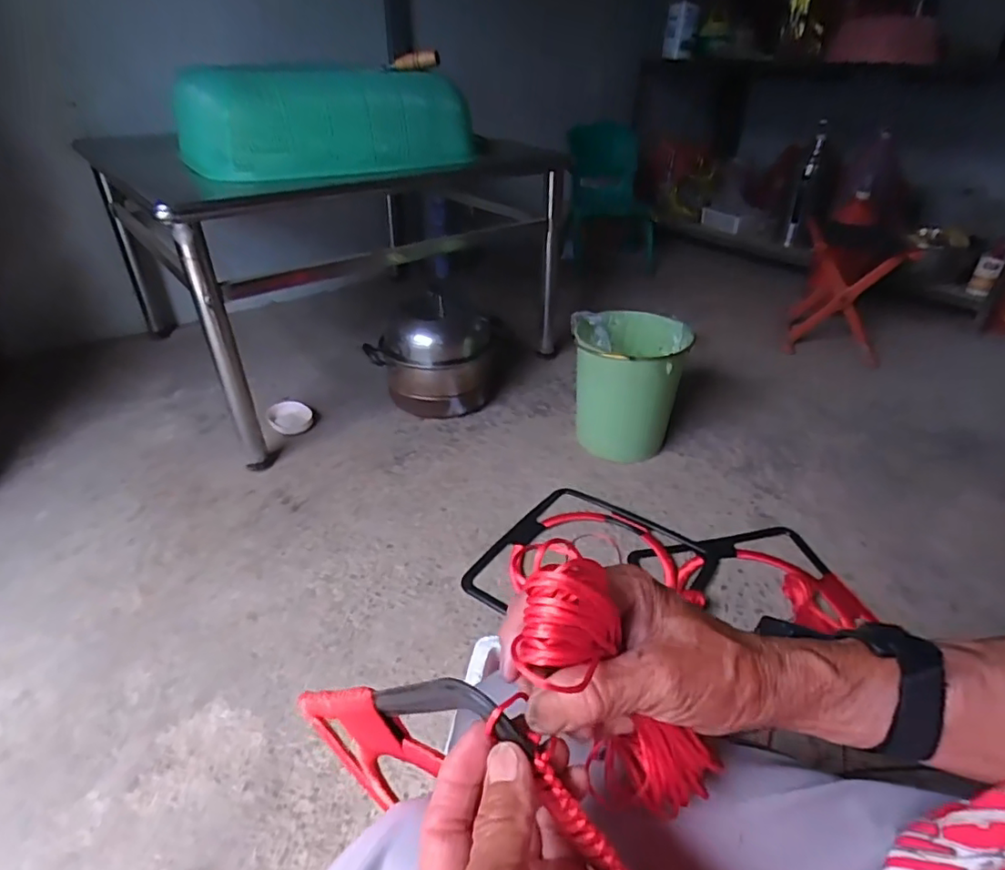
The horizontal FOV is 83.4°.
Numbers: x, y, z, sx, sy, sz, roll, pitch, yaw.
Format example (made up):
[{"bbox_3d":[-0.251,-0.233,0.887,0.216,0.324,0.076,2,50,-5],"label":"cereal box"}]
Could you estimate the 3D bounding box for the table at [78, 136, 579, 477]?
[{"bbox_3d":[-0.483,-0.504,1.572,0.901,0.568,1.009,-24,40,-32],"label":"table"}]

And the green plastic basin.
[{"bbox_3d":[-0.383,-0.703,1.248,0.543,0.173,0.543,-23,40,-30],"label":"green plastic basin"}]

